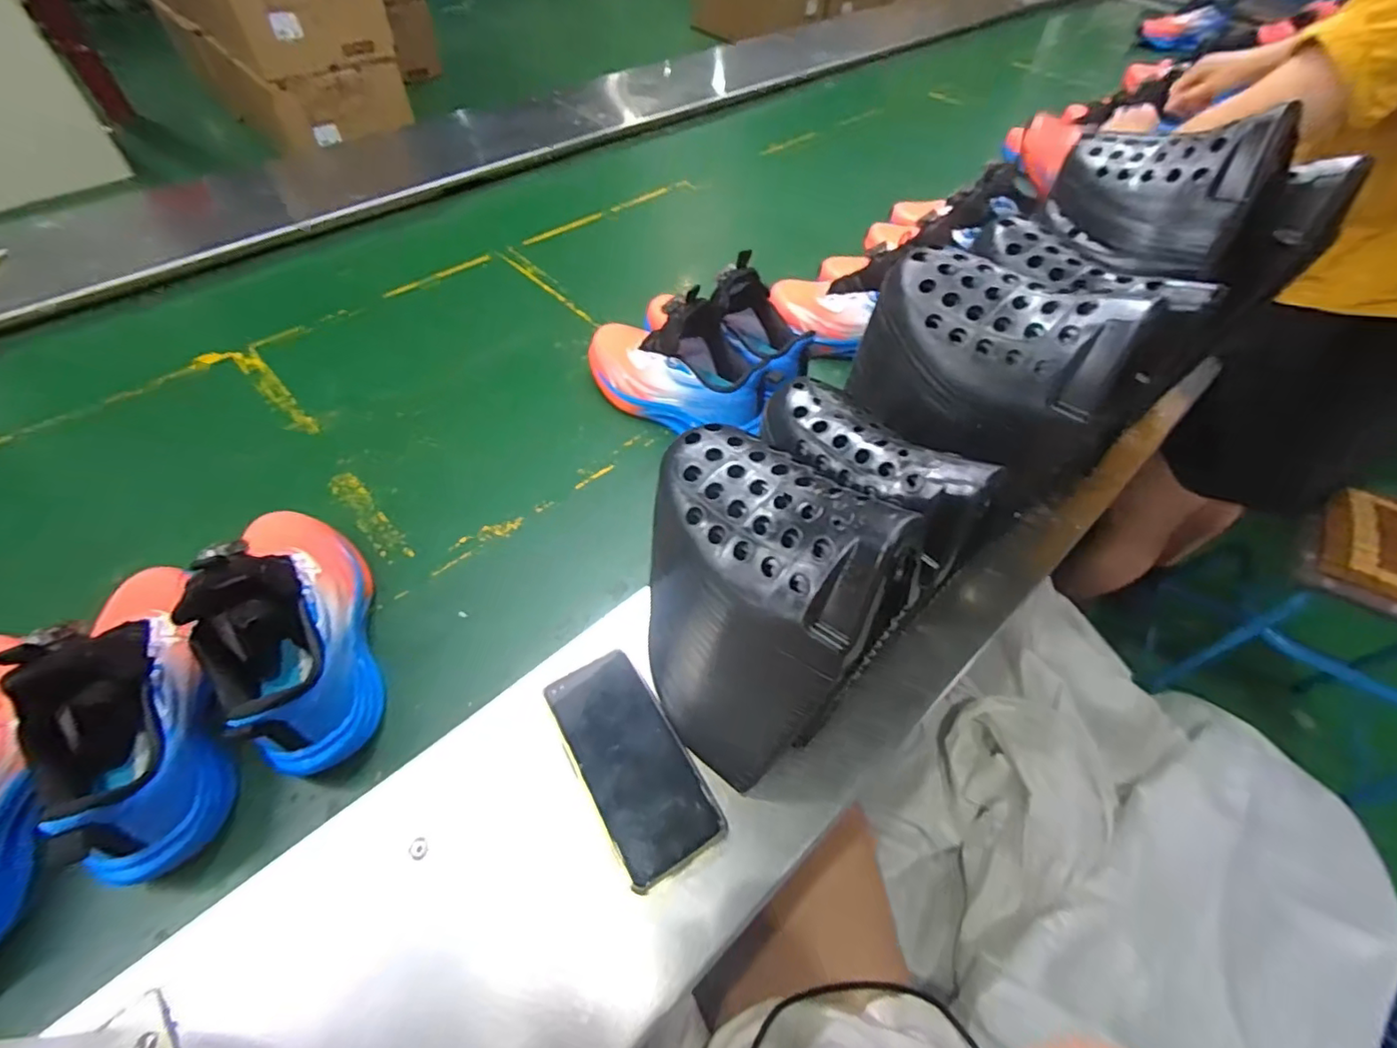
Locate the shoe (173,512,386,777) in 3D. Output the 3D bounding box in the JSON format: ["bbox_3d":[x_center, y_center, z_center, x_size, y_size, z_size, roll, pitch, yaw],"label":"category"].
[{"bbox_3d":[-0.317,0.067,0.445,0.091,0.135,0.226,-19,57,-15],"label":"shoe"}]

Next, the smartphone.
[{"bbox_3d":[-0.047,0.168,0.424,0.073,0.011,0.150,-25,58,-18],"label":"smartphone"}]

